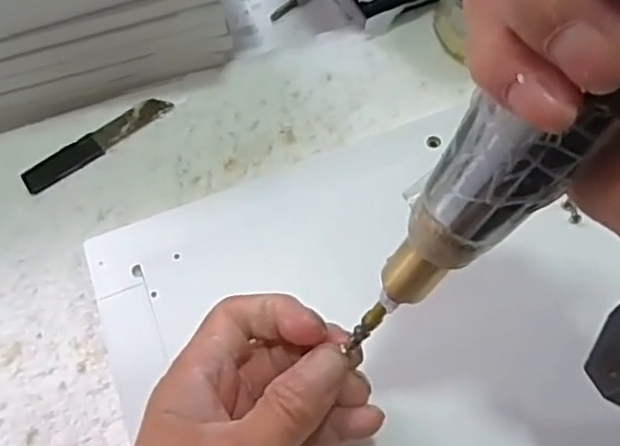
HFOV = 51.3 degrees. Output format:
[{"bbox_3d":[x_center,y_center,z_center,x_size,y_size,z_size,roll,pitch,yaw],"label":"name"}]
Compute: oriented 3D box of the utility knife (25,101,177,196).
[{"bbox_3d":[-0.137,-0.052,0.420,0.102,0.005,0.021,-33,63,-14],"label":"utility knife"}]

